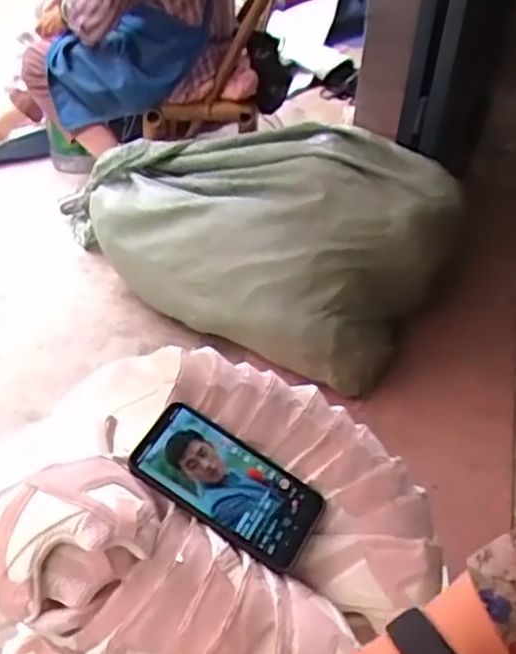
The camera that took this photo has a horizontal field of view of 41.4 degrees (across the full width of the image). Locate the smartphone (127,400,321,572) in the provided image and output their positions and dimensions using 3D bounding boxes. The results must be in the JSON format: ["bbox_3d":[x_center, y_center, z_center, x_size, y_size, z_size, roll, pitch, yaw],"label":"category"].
[{"bbox_3d":[-0.025,0.134,0.590,0.162,0.008,0.081,32,55,5],"label":"smartphone"}]

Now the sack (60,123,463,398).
[{"bbox_3d":[-0.011,-0.202,1.317,0.688,0.315,0.370,24,45,23],"label":"sack"}]

